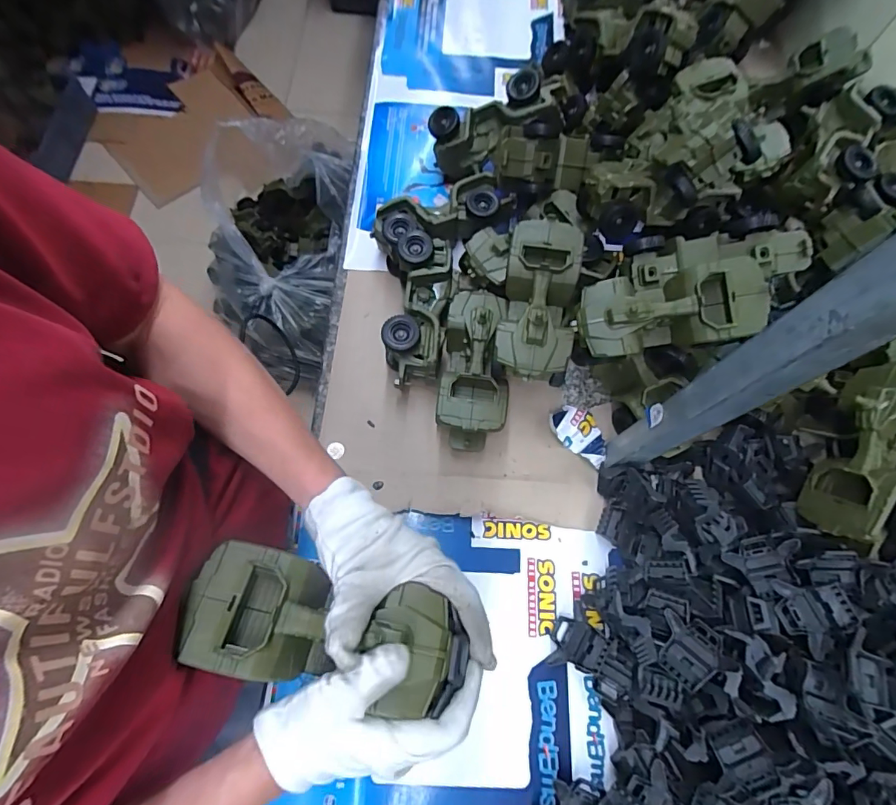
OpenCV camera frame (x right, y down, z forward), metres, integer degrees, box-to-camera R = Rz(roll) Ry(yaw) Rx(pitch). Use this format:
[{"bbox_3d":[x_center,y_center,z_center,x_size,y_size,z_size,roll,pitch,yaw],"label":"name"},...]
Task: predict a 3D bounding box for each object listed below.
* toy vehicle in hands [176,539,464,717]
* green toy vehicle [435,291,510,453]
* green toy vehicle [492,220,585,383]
[{"bbox_3d":[-0.080,0.151,0.315,0.181,0.051,0.076,12,70,2],"label":"toy vehicle in hands"},{"bbox_3d":[0.034,-0.043,0.564,0.081,0.074,0.185,6,70,1],"label":"green toy vehicle"},{"bbox_3d":[0.099,-0.110,0.524,0.079,0.077,0.186,10,70,2],"label":"green toy vehicle"}]

